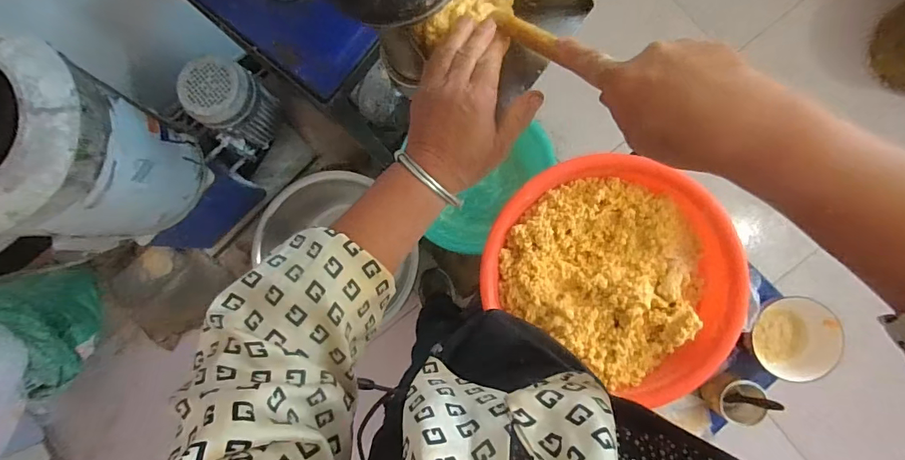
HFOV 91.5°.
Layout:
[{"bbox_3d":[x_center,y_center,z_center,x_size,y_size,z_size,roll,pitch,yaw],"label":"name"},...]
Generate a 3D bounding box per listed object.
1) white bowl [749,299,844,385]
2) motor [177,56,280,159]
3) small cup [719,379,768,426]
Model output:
[{"bbox_3d":[0.625,0.198,0.808,0.163,0.061,0.142,-4,88,4],"label":"white bowl"},{"bbox_3d":[-0.565,-0.319,1.150,0.141,0.271,0.188,39,91,5],"label":"motor"},{"bbox_3d":[0.523,0.311,0.806,0.075,0.062,0.079,0,88,4],"label":"small cup"}]

